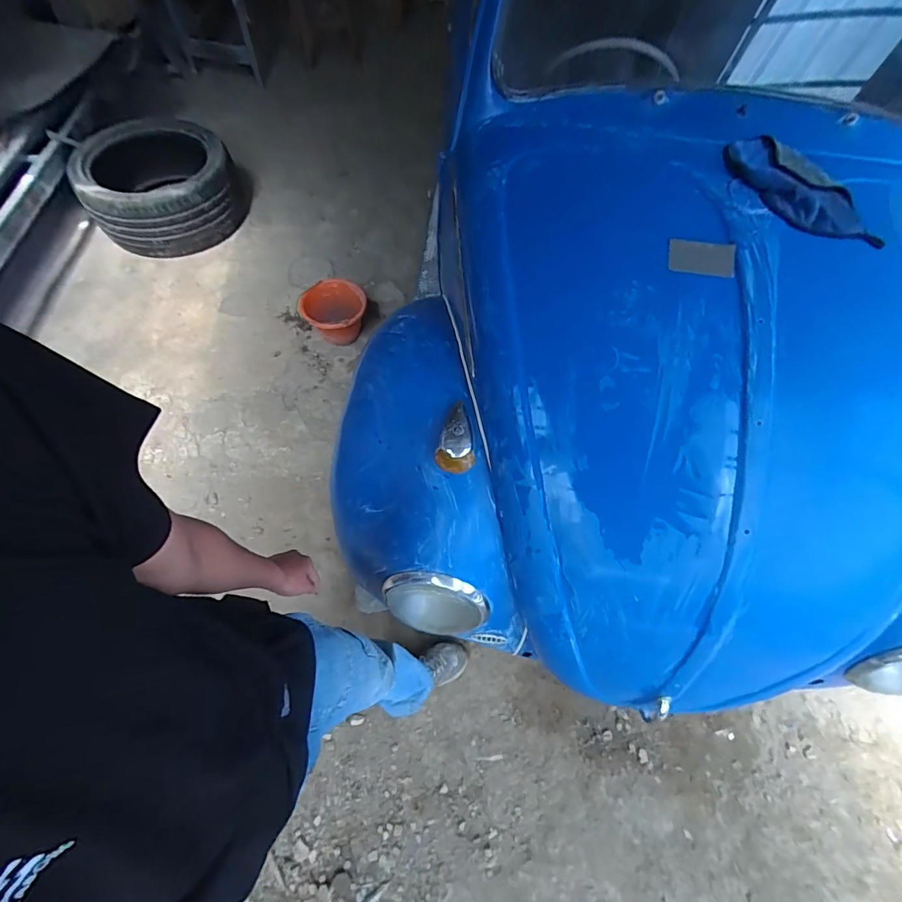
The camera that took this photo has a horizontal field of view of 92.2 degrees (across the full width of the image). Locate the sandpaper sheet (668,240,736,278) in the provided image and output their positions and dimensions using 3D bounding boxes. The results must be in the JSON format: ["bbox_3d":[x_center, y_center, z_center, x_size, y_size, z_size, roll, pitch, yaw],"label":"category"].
[{"bbox_3d":[0.451,-0.349,0.783,0.112,0.004,0.061,8,83,6],"label":"sandpaper sheet"}]

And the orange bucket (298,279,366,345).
[{"bbox_3d":[-0.458,-0.535,1.733,0.246,0.176,0.233,1,64,-2],"label":"orange bucket"}]

